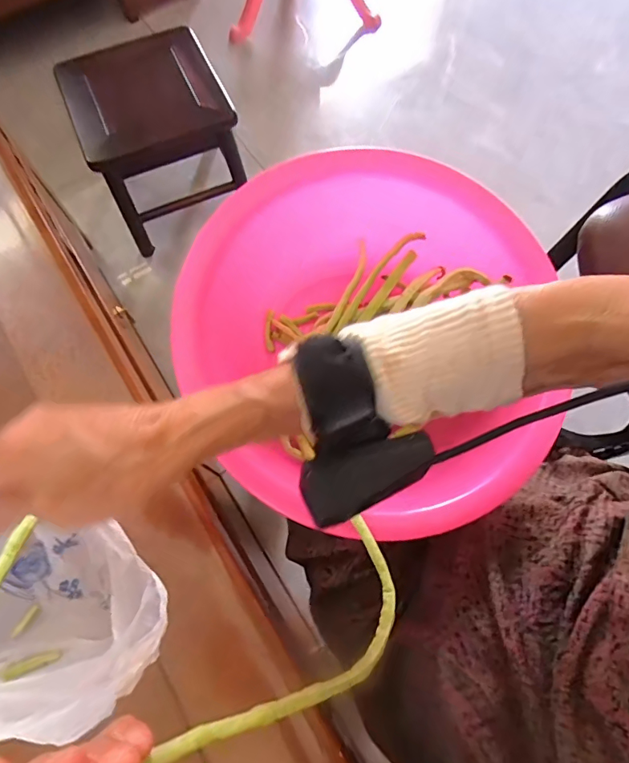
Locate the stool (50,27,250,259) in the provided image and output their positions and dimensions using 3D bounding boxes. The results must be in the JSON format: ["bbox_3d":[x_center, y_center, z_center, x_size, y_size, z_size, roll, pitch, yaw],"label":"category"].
[{"bbox_3d":[-0.306,-0.483,0.916,0.269,0.251,0.250,-20,71,-7],"label":"stool"}]

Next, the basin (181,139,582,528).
[{"bbox_3d":[0.041,-0.035,0.391,0.275,0.121,0.296,0,70,0],"label":"basin"}]

